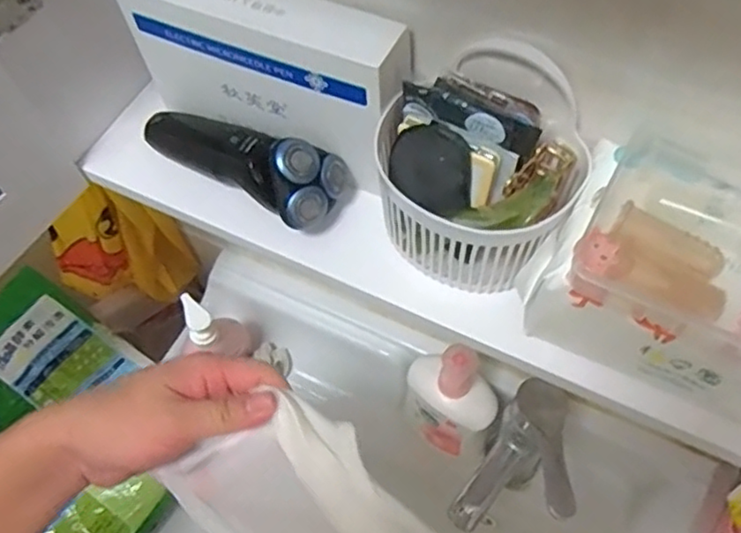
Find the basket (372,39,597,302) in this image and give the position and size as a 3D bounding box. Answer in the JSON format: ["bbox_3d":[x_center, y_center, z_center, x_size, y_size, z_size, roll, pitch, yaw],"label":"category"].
[{"bbox_3d":[0.065,-0.050,0.380,0.117,0.107,0.111,-8,61,-1],"label":"basket"}]

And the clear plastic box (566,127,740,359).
[{"bbox_3d":[0.166,-0.016,0.315,0.103,0.031,0.100,26,65,16],"label":"clear plastic box"}]

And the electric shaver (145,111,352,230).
[{"bbox_3d":[-0.092,-0.081,0.437,0.157,0.051,0.054,28,66,17],"label":"electric shaver"}]

